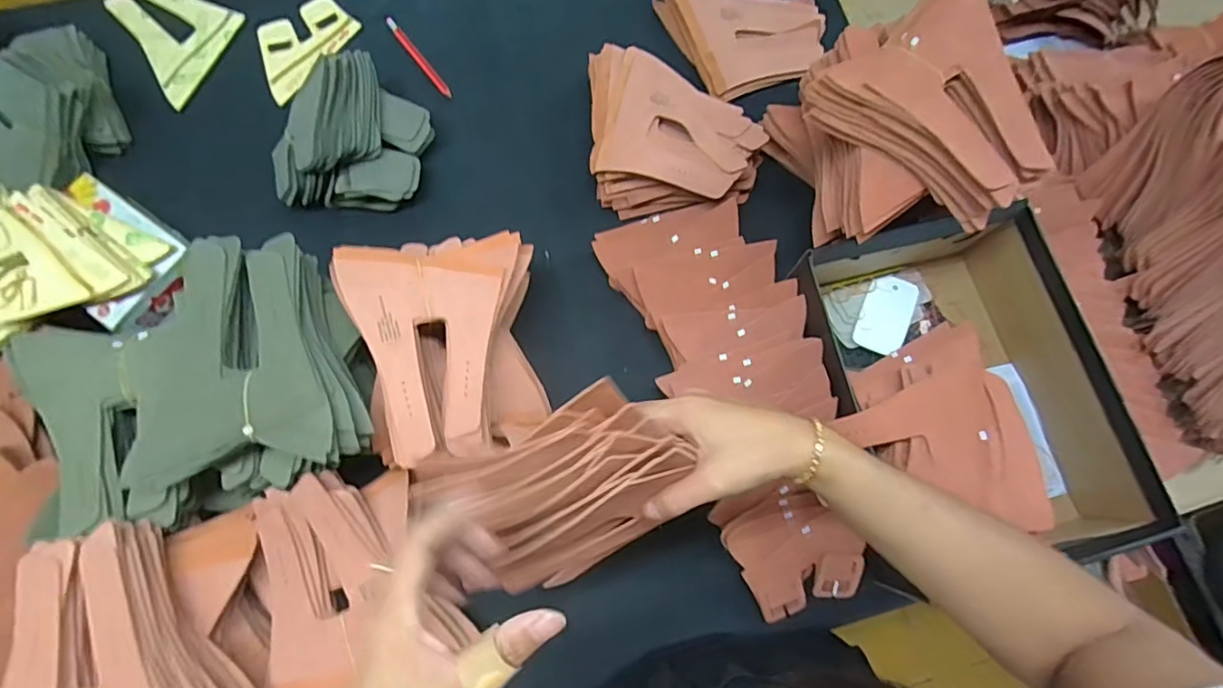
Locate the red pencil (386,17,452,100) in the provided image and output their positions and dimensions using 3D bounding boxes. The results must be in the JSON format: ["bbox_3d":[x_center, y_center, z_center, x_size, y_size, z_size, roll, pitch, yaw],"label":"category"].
[{"bbox_3d":[-0.250,-0.371,0.736,0.013,0.004,0.147,-36,80,-10],"label":"red pencil"}]

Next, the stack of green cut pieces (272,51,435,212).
[{"bbox_3d":[-0.305,-0.242,0.653,0.181,0.093,0.152,1,76,-2],"label":"stack of green cut pieces"}]

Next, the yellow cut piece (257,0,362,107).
[{"bbox_3d":[-0.408,-0.392,0.738,0.099,0.009,0.145,39,78,8],"label":"yellow cut piece"}]

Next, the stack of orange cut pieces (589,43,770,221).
[{"bbox_3d":[0.076,-0.252,0.674,0.203,0.070,0.186,0,76,-2],"label":"stack of orange cut pieces"}]

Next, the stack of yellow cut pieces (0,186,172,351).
[{"bbox_3d":[-0.579,-0.087,0.577,0.206,0.025,0.141,-28,78,-8],"label":"stack of yellow cut pieces"}]

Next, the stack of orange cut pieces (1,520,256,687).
[{"bbox_3d":[-0.404,0.254,0.467,0.161,0.082,0.195,-19,77,-6],"label":"stack of orange cut pieces"}]

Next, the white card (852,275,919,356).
[{"bbox_3d":[0.314,-0.034,0.650,0.054,0.008,0.103,24,72,13],"label":"white card"}]

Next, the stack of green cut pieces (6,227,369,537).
[{"bbox_3d":[-0.382,0.043,0.520,0.297,0.119,0.218,-17,77,-6],"label":"stack of green cut pieces"}]

